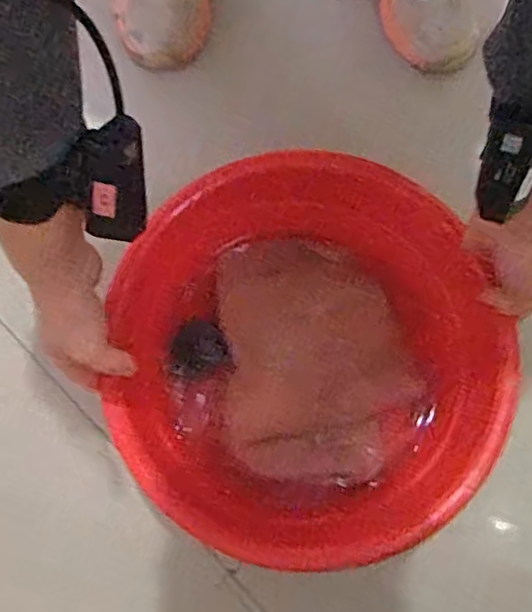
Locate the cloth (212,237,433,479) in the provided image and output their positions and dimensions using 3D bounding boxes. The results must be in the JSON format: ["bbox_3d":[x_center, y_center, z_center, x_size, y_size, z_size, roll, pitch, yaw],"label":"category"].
[{"bbox_3d":[0.050,0.049,0.640,0.182,0.029,0.227,-4,77,-2],"label":"cloth"}]

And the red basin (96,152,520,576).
[{"bbox_3d":[0.039,0.035,0.599,0.310,0.111,0.326,0,77,-1],"label":"red basin"}]

